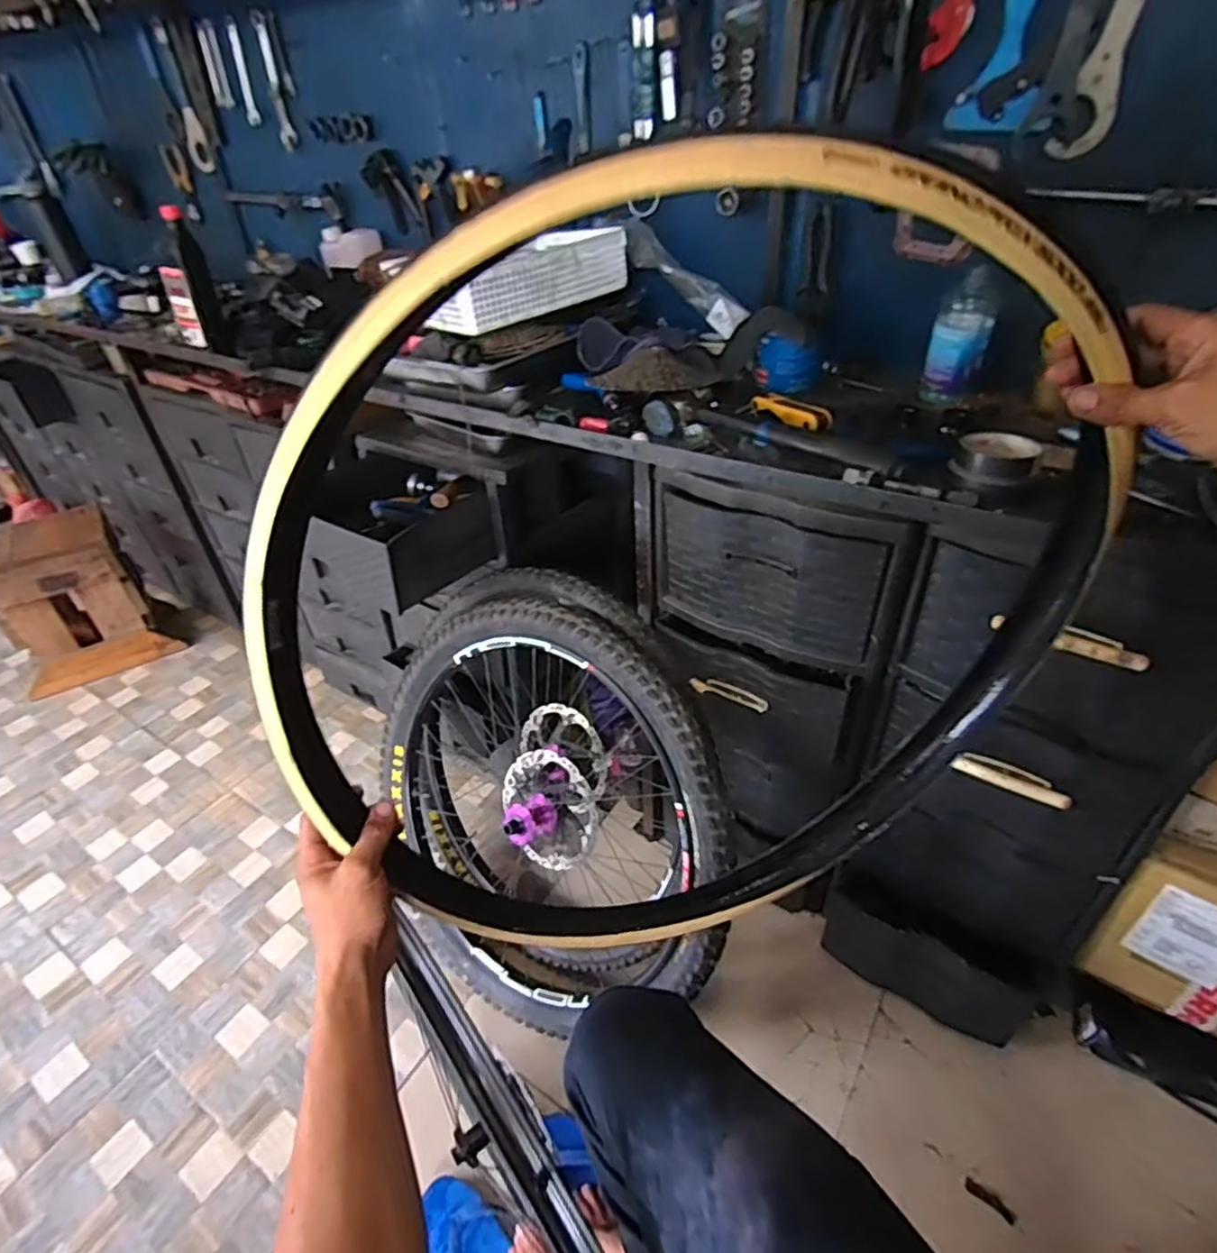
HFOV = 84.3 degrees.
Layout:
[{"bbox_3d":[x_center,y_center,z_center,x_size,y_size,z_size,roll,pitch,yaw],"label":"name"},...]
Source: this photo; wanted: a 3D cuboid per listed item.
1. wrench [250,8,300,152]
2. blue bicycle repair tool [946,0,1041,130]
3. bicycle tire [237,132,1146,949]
[{"bbox_3d":[-0.685,-1.110,1.376,0.056,0.219,0.009,20,45,29],"label":"wrench"},{"bbox_3d":[0.476,-0.709,0.793,0.097,0.192,0.016,18,42,26],"label":"blue bicycle repair tool"},{"bbox_3d":[0.086,0.028,0.538,0.652,0.691,0.079,-43,31,18],"label":"bicycle tire"}]

